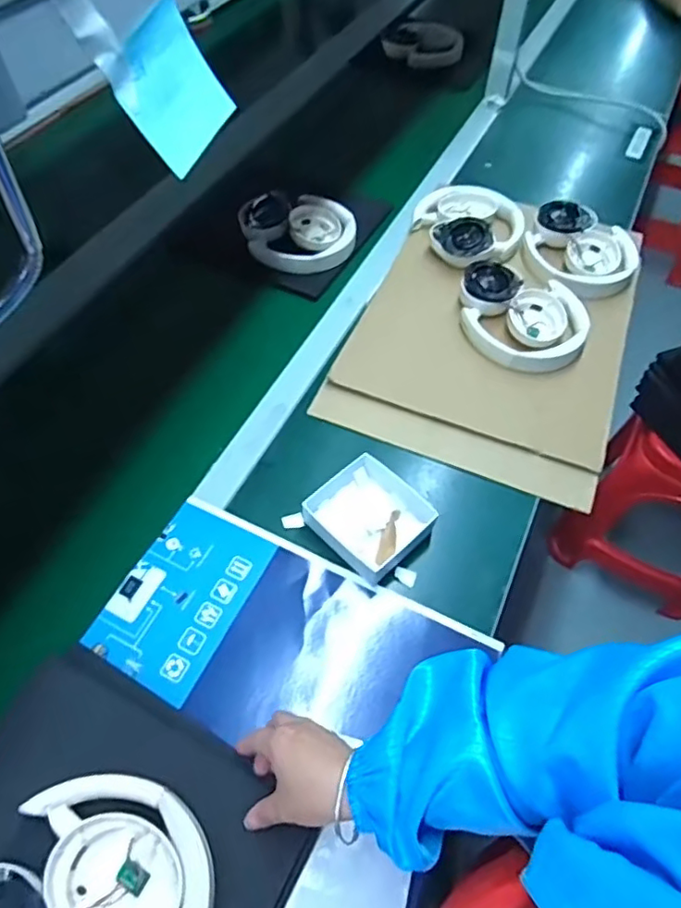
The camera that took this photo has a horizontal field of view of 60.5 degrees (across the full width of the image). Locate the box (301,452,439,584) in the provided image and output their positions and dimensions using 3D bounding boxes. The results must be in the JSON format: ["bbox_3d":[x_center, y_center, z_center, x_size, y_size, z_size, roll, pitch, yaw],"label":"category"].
[{"bbox_3d":[0.032,0.063,0.614,0.106,0.029,0.110,-37,65,-26],"label":"box"}]

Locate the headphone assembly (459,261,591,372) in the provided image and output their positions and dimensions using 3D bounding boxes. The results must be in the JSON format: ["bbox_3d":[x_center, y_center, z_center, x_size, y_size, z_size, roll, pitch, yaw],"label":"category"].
[{"bbox_3d":[0.240,-0.187,0.773,0.154,0.041,0.168,2,54,-3],"label":"headphone assembly"}]

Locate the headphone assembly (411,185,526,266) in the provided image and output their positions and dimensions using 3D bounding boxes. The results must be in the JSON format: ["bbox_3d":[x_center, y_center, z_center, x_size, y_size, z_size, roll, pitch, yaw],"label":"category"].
[{"bbox_3d":[0.193,-0.344,0.884,0.153,0.050,0.159,-16,57,-15],"label":"headphone assembly"}]

